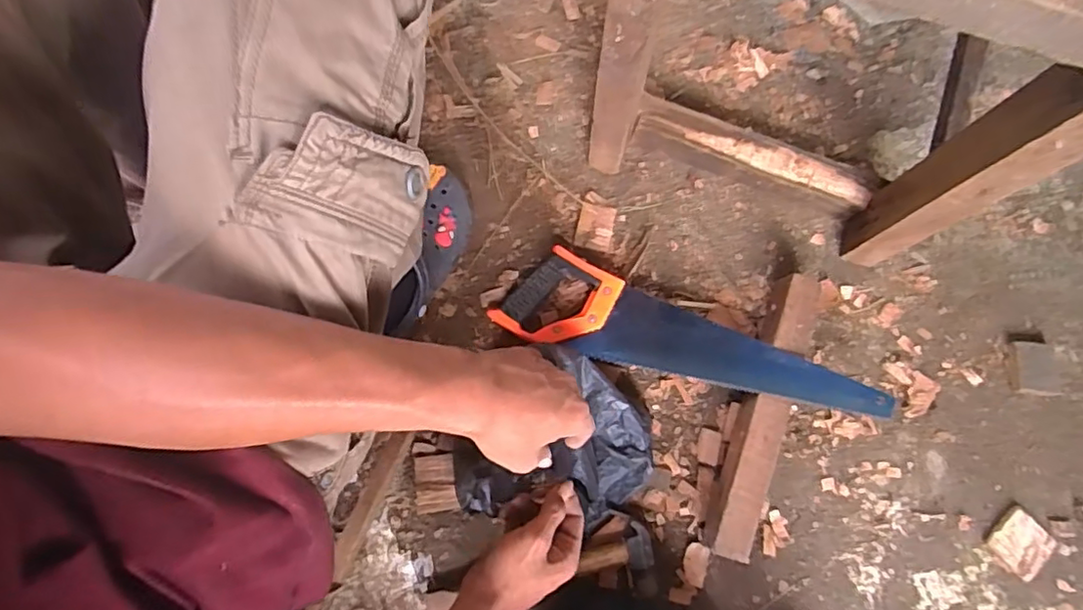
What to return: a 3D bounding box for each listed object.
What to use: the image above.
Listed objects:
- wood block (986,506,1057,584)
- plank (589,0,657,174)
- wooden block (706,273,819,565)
[{"bbox_3d":[0.529,0.263,0.665,0.062,0.012,0.060,-42,81,-9],"label":"wood block"},{"bbox_3d":[0.073,-0.207,0.575,0.048,0.395,0.023,12,77,2],"label":"plank"},{"bbox_3d":[0.245,0.118,0.674,0.051,0.061,0.318,18,77,4],"label":"wooden block"}]

